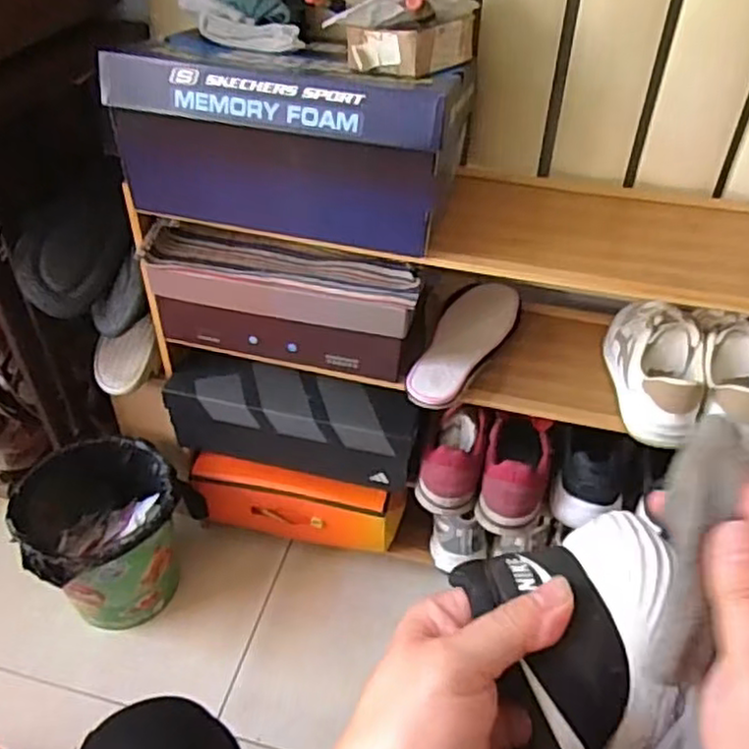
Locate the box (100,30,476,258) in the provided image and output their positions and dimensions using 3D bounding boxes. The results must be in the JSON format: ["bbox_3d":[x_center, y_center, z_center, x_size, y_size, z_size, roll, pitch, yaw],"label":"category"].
[{"bbox_3d":[-0.085,-0.263,0.760,0.353,0.170,0.192,9,42,8],"label":"box"}]

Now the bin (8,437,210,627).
[{"bbox_3d":[-0.399,0.251,1.074,0.249,0.230,0.206,-29,50,-31],"label":"bin"}]

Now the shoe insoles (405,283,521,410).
[{"bbox_3d":[0.118,-0.043,0.903,0.095,0.028,0.247,17,43,16],"label":"shoe insoles"}]

